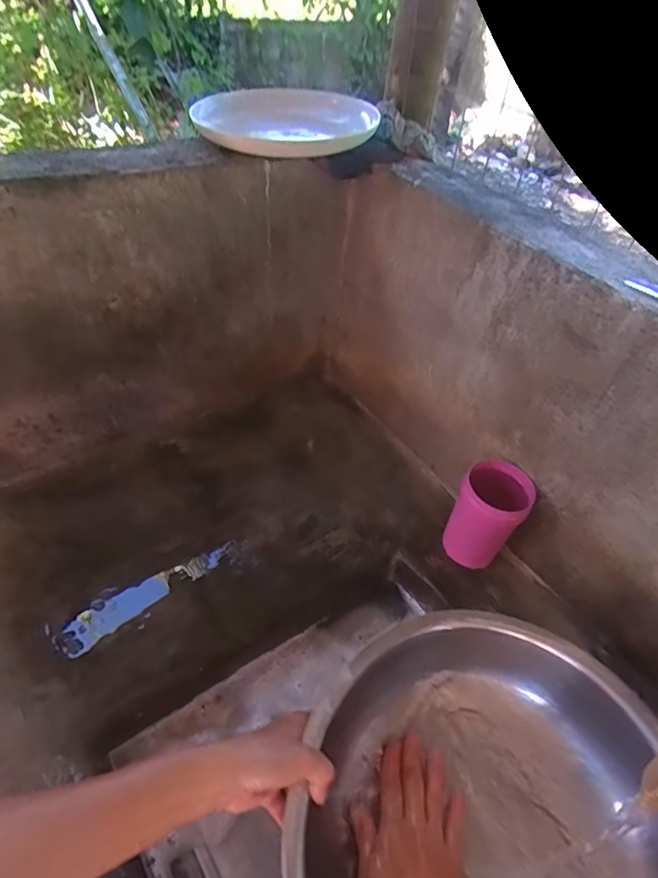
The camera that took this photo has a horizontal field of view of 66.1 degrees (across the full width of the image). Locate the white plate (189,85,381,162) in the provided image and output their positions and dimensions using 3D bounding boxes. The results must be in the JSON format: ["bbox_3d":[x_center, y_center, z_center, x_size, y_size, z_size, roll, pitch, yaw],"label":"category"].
[{"bbox_3d":[-0.067,-0.452,0.721,0.238,0.051,0.238,-11,48,-18],"label":"white plate"}]

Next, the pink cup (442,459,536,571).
[{"bbox_3d":[0.203,0.113,0.667,0.085,0.149,0.086,4,45,-4],"label":"pink cup"}]

